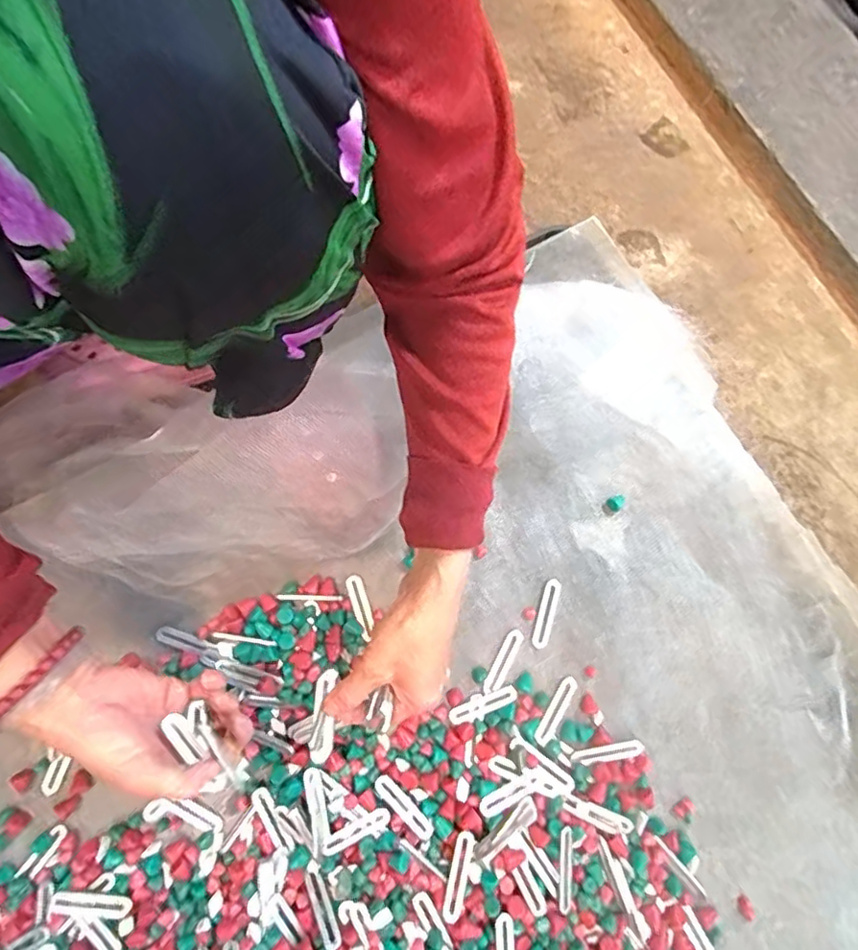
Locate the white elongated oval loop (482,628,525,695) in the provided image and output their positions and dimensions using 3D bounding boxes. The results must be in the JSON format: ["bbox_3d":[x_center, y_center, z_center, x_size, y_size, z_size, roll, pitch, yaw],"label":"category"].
[{"bbox_3d":[0.063,0.158,0.492,0.015,0.004,0.056,27,78,5],"label":"white elongated oval loop"}]

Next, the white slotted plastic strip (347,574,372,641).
[{"bbox_3d":[-0.059,0.112,0.503,0.012,0.005,0.051,-18,78,-5],"label":"white slotted plastic strip"}]

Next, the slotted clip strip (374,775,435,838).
[{"bbox_3d":[-0.020,0.263,0.460,0.057,0.004,0.015,44,80,8],"label":"slotted clip strip"}]

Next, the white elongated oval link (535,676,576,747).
[{"bbox_3d":[0.105,0.196,0.483,0.013,0.004,0.058,31,78,6],"label":"white elongated oval link"}]

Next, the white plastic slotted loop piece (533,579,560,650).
[{"bbox_3d":[0.102,0.120,0.503,0.013,0.005,0.059,18,77,3],"label":"white plastic slotted loop piece"}]

